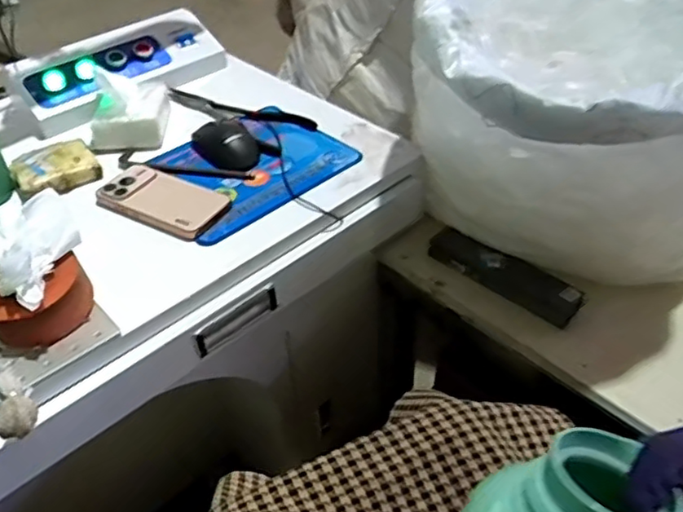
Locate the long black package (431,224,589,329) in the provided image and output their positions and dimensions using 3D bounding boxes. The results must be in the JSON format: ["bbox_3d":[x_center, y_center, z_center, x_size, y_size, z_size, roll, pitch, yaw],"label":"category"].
[{"bbox_3d":[0.207,0.021,0.789,0.197,0.034,0.045,29,51,29],"label":"long black package"}]

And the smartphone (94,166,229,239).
[{"bbox_3d":[-0.213,-0.071,0.741,0.154,0.016,0.086,19,47,22],"label":"smartphone"}]

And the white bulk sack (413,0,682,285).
[{"bbox_3d":[0.269,-0.171,0.716,0.355,0.340,0.358,0,43,3],"label":"white bulk sack"}]

